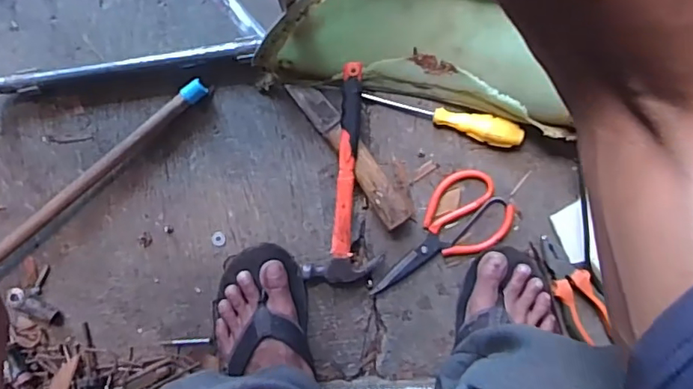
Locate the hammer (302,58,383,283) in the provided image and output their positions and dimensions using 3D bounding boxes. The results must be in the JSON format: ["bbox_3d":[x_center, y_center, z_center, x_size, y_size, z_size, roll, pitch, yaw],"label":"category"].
[{"bbox_3d":[0.011,-0.017,0.651,0.089,0.064,0.257,8,94,0],"label":"hammer"}]

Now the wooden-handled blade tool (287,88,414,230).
[{"bbox_3d":[0.007,-0.054,0.665,0.039,0.035,0.213,-36,93,3],"label":"wooden-handled blade tool"}]

